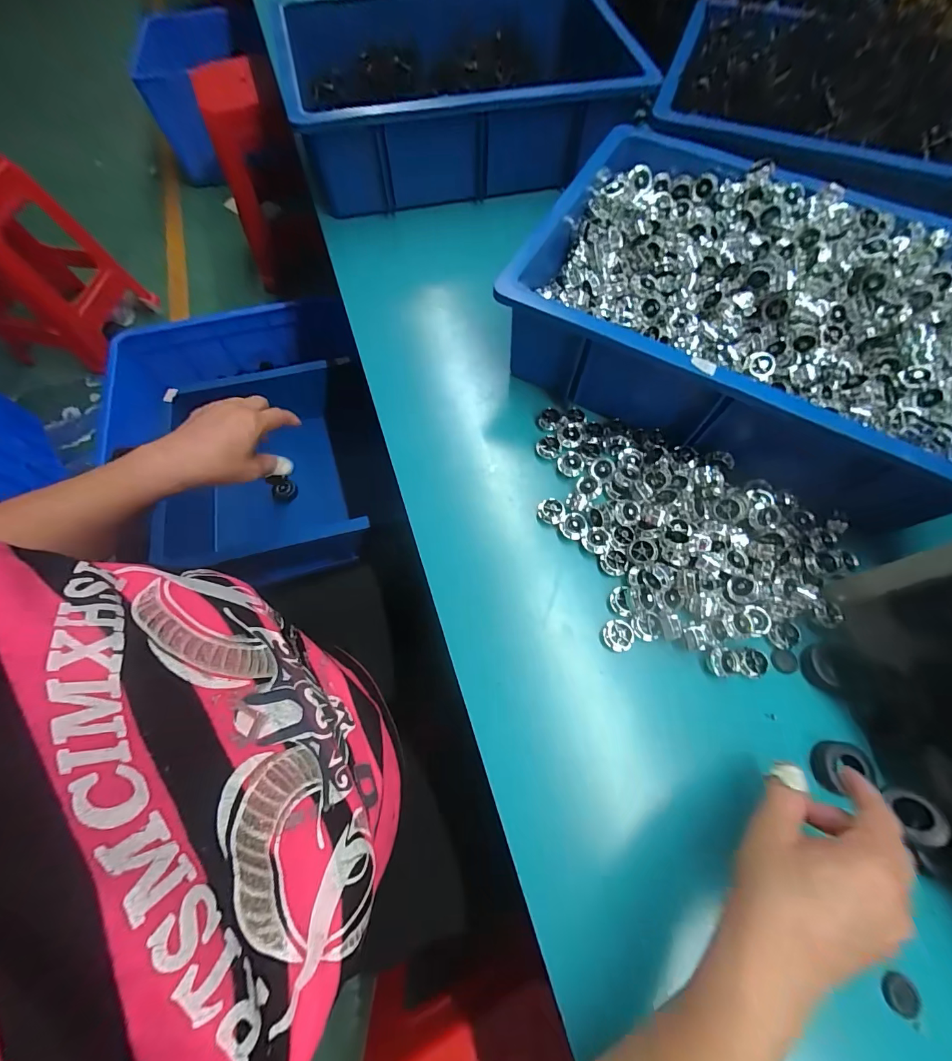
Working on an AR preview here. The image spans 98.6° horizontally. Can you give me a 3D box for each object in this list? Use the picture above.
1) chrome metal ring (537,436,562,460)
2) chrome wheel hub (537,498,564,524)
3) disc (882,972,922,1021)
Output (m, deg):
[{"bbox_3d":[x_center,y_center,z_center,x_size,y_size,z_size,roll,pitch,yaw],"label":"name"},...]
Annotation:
[{"bbox_3d":[0.074,-0.084,0.414,0.024,0.004,0.025,-3,77,14],"label":"chrome metal ring"},{"bbox_3d":[0.071,-0.019,0.393,0.025,0.011,0.023,0,69,1],"label":"chrome wheel hub"},{"bbox_3d":[0.282,0.308,0.271,0.023,0.007,0.022,0,69,1],"label":"disc"}]

